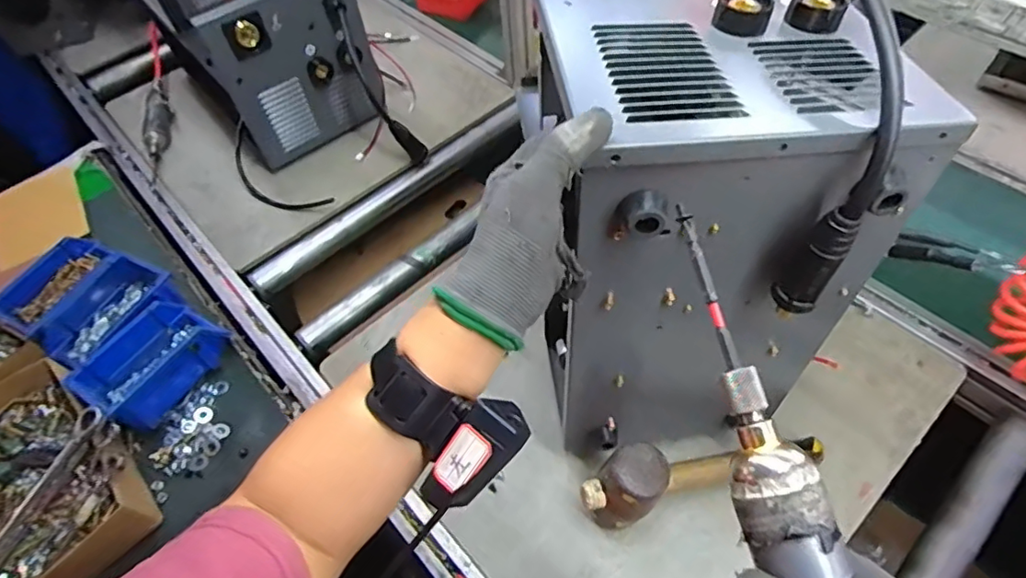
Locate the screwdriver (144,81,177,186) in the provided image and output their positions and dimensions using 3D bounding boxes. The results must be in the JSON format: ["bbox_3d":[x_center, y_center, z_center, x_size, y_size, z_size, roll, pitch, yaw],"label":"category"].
[{"bbox_3d":[-0.665,-0.304,1.068,0.052,0.042,0.291,-21,57,-10],"label":"screwdriver"}]

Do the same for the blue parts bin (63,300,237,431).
[{"bbox_3d":[-0.446,0.101,0.723,0.104,0.088,0.157,27,62,20],"label":"blue parts bin"}]

